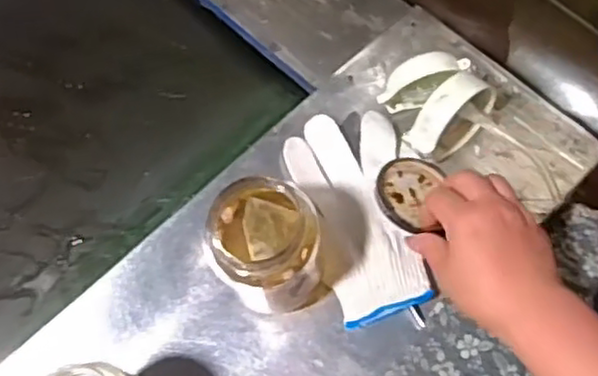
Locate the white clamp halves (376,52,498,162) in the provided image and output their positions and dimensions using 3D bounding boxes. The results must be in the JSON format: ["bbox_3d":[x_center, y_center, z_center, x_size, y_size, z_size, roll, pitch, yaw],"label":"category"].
[{"bbox_3d":[0.115,-0.073,0.585,0.082,0.066,0.075,-34,70,-10],"label":"white clamp halves"}]

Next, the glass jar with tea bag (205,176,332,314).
[{"bbox_3d":[-0.023,0.049,0.525,0.077,0.109,0.084,-1,68,3],"label":"glass jar with tea bag"}]

